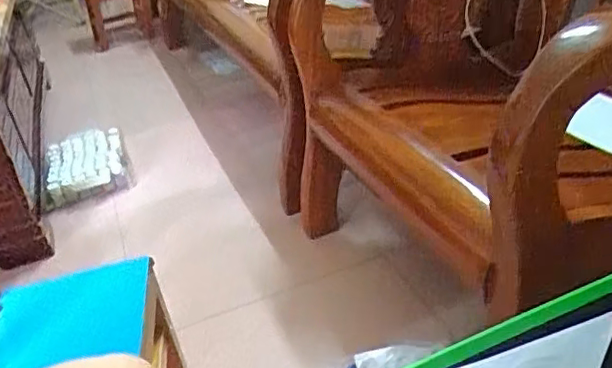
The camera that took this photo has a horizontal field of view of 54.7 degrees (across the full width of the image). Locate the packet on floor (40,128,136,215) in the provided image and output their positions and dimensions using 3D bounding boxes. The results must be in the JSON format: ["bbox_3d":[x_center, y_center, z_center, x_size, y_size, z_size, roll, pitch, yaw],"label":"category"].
[{"bbox_3d":[-0.647,-0.054,1.726,0.249,0.081,0.372,-18,31,-15],"label":"packet on floor"}]

